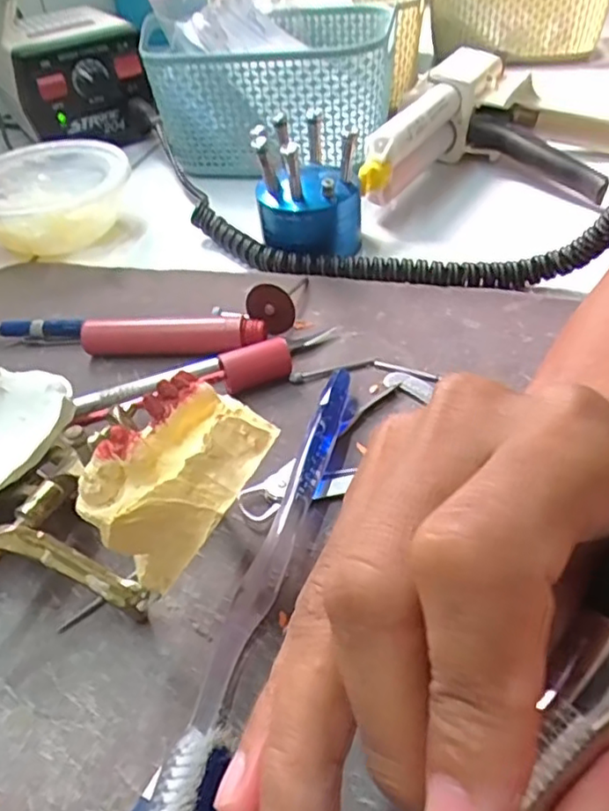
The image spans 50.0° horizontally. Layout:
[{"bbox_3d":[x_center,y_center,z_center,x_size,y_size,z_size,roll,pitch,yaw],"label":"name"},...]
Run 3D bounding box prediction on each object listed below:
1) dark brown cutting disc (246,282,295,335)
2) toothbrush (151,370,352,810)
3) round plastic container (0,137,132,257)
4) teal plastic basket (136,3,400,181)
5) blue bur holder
[{"bbox_3d":[-0.016,-0.048,0.314,0.025,0.021,0.004,38,33,7],"label":"dark brown cutting disc"},{"bbox_3d":[-0.011,0.050,0.210,0.021,0.023,0.183,4,44,13],"label":"toothbrush"},{"bbox_3d":[-0.163,-0.133,0.418,0.099,0.046,0.099,-4,43,4],"label":"round plastic container"},{"bbox_3d":[-0.022,-0.225,0.470,0.160,0.081,0.120,-1,43,6],"label":"teal plastic basket"},{"bbox_3d":[0.002,-0.120,0.363,0.056,0.064,0.055,-6,43,2],"label":"blue bur holder"}]

